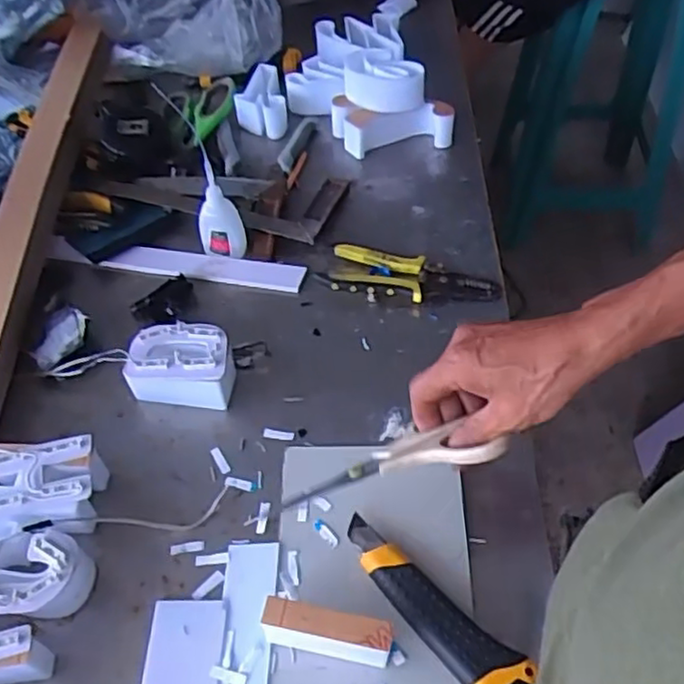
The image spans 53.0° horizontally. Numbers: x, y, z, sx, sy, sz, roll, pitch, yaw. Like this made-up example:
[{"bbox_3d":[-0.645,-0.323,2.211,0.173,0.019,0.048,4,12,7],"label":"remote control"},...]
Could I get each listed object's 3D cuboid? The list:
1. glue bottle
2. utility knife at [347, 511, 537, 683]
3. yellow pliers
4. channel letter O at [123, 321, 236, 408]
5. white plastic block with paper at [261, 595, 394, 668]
[{"bbox_3d":[-0.126,-0.143,0.652,0.050,0.152,0.028,23,57,19],"label":"glue bottle"},{"bbox_3d":[0.058,0.184,0.468,0.160,0.022,0.037,37,62,27],"label":"utility knife"},{"bbox_3d":[0.067,-0.062,0.664,0.165,0.018,0.059,8,53,9],"label":"yellow pliers"},{"bbox_3d":[-0.135,0.021,0.592,0.089,0.051,0.055,1,52,4],"label":"channel letter O"},{"bbox_3d":[-0.009,0.189,0.448,0.082,0.048,0.018,8,53,9],"label":"white plastic block with paper"}]

